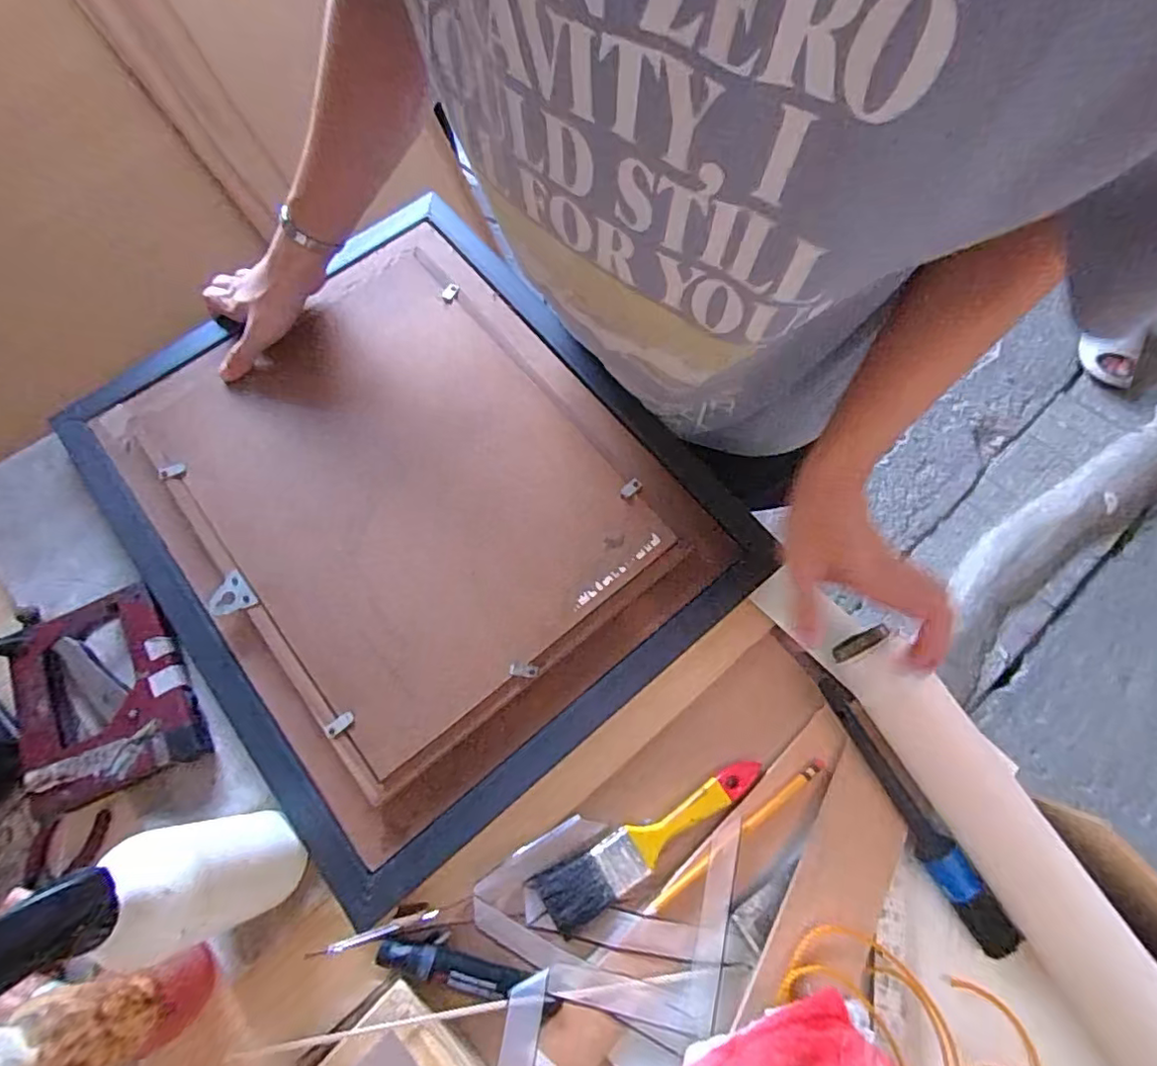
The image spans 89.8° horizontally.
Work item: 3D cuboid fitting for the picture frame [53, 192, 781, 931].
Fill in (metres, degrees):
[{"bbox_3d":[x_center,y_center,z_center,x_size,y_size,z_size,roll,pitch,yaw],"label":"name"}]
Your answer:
[{"bbox_3d":[-0.162,-0.034,0.525,0.450,0.038,0.532,-39,78,-10],"label":"picture frame"}]

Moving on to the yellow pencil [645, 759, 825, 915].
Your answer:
[{"bbox_3d":[0.124,0.234,0.451,0.174,0.007,0.011,-34,75,-11],"label":"yellow pencil"}]

